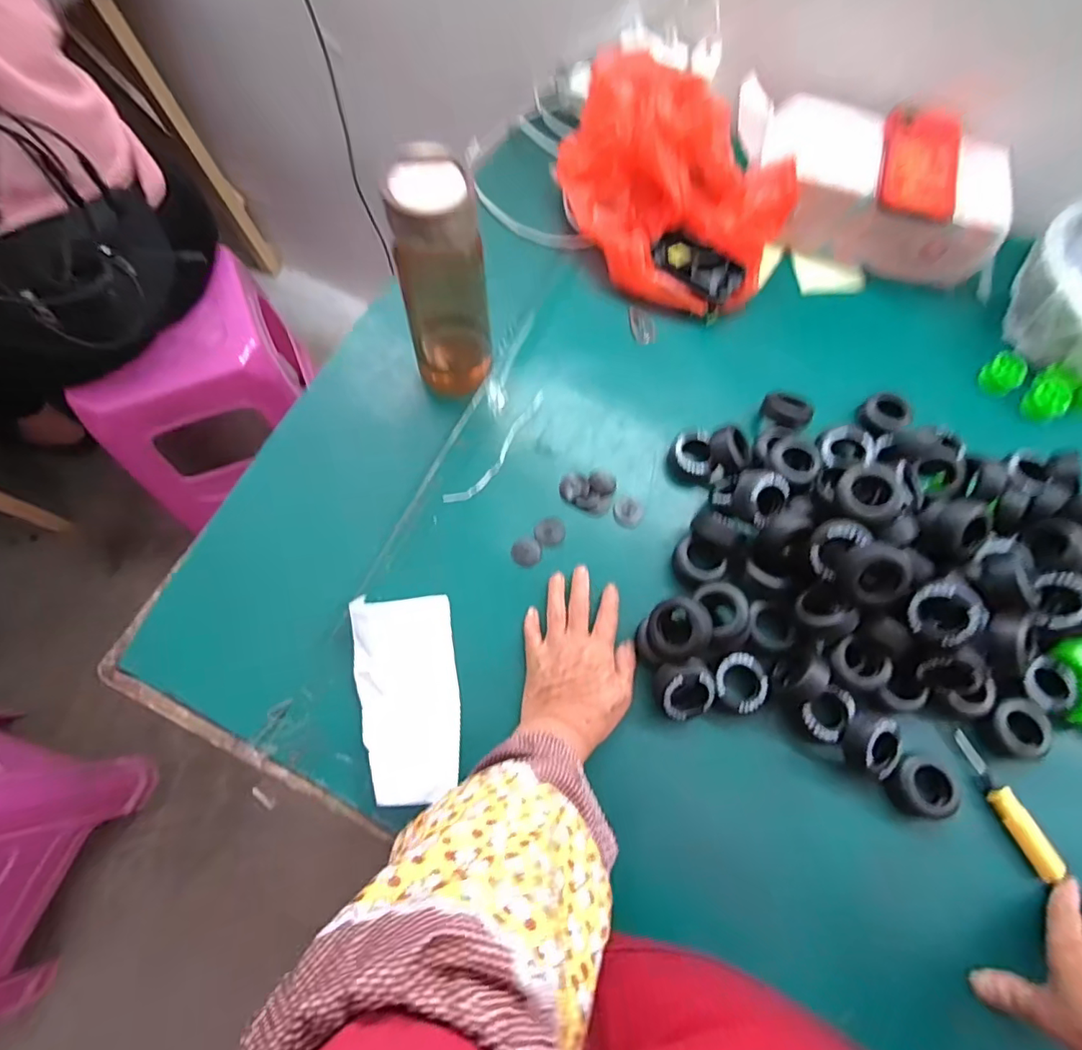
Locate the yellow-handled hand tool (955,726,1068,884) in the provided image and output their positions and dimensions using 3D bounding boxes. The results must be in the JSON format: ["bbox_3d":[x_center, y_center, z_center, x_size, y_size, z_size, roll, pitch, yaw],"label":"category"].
[{"bbox_3d":[0.379,0.225,0.442,0.017,0.015,0.114,-21,70,-9],"label":"yellow-handled hand tool"}]

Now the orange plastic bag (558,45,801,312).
[{"bbox_3d":[0.145,-0.385,0.608,0.199,0.113,0.285,-25,70,-11],"label":"orange plastic bag"}]

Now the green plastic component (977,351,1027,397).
[{"bbox_3d":[0.511,-0.166,0.601,0.025,0.035,0.038,-42,74,-16],"label":"green plastic component"}]

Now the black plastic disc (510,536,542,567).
[{"bbox_3d":[-0.013,0.025,0.507,0.027,0.005,0.027,0,68,-1],"label":"black plastic disc"}]

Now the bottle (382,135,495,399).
[{"bbox_3d":[-0.084,-0.201,0.479,0.072,0.220,0.060,-15,69,-7],"label":"bottle"}]

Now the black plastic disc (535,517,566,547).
[{"bbox_3d":[0.009,0.006,0.515,0.026,0.004,0.027,0,68,-1],"label":"black plastic disc"}]

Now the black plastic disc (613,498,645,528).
[{"bbox_3d":[0.086,-0.012,0.528,0.029,0.004,0.030,0,68,-1],"label":"black plastic disc"}]

